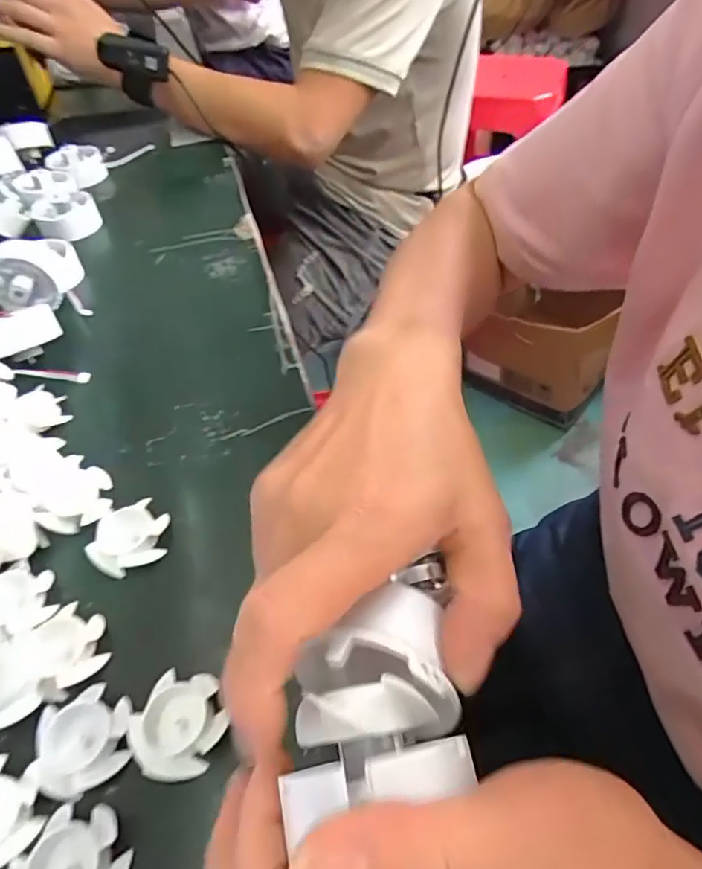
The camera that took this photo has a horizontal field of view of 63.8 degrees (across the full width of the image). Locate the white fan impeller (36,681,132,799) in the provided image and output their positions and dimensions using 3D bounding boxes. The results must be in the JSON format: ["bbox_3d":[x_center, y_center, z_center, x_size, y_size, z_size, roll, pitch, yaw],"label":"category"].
[{"bbox_3d":[-0.114,0.130,0.241,0.037,0.010,0.038,-16,50,-9],"label":"white fan impeller"}]

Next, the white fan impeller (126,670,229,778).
[{"bbox_3d":[-0.072,0.125,0.243,0.037,0.015,0.041,27,57,25],"label":"white fan impeller"}]

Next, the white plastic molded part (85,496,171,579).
[{"bbox_3d":[-0.120,0.055,0.304,0.038,0.011,0.037,-9,49,-2],"label":"white plastic molded part"}]

